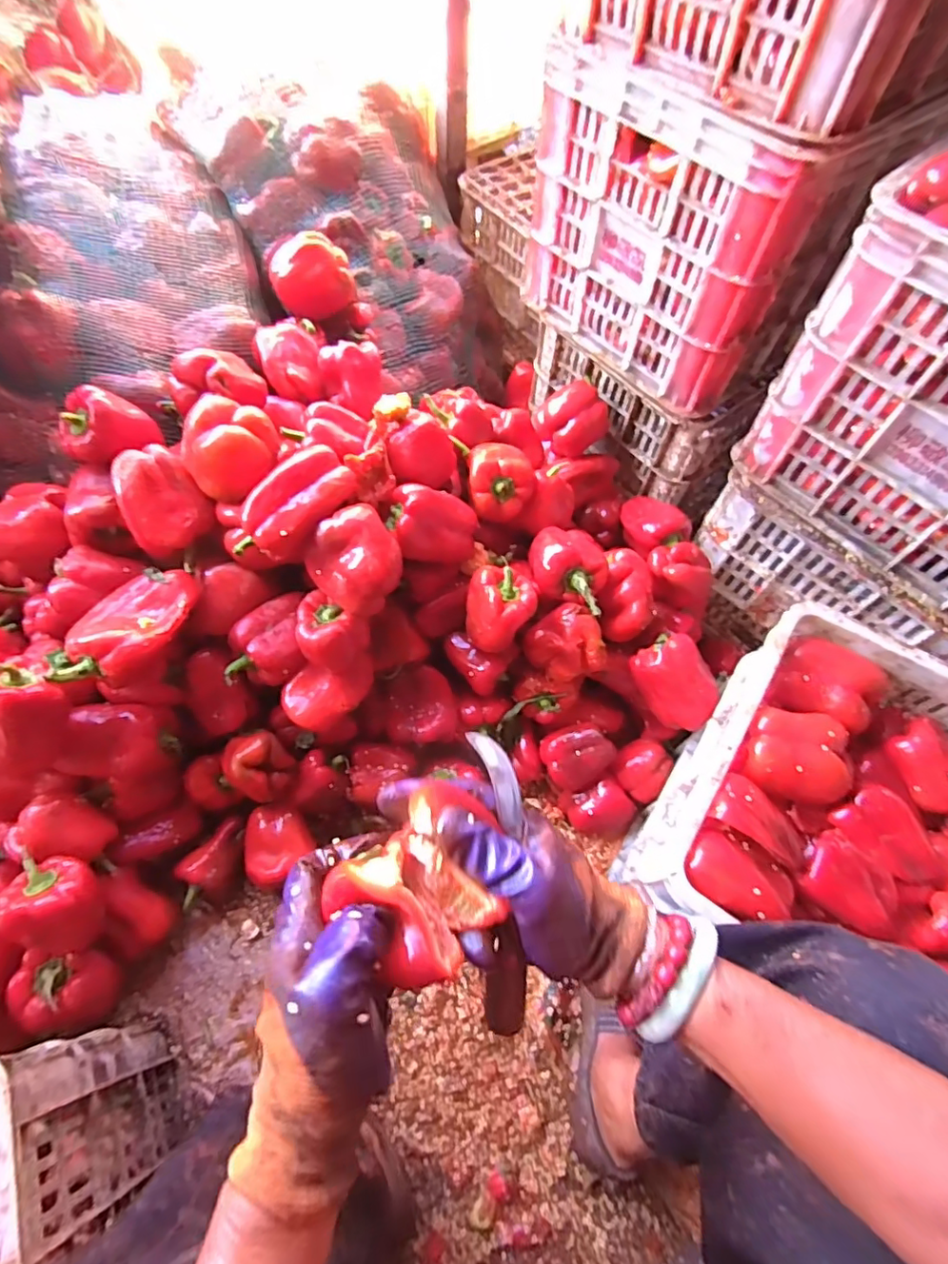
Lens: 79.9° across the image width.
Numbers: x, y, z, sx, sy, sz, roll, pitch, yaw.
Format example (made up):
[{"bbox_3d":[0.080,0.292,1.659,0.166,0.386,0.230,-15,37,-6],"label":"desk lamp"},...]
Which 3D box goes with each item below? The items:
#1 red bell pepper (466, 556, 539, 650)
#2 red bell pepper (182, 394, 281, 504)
[{"bbox_3d":[0.032,-0.030,0.667,0.079,0.062,0.094,9,63,3],"label":"red bell pepper"},{"bbox_3d":[-0.266,-0.204,0.631,0.089,0.078,0.098,31,66,13],"label":"red bell pepper"}]

